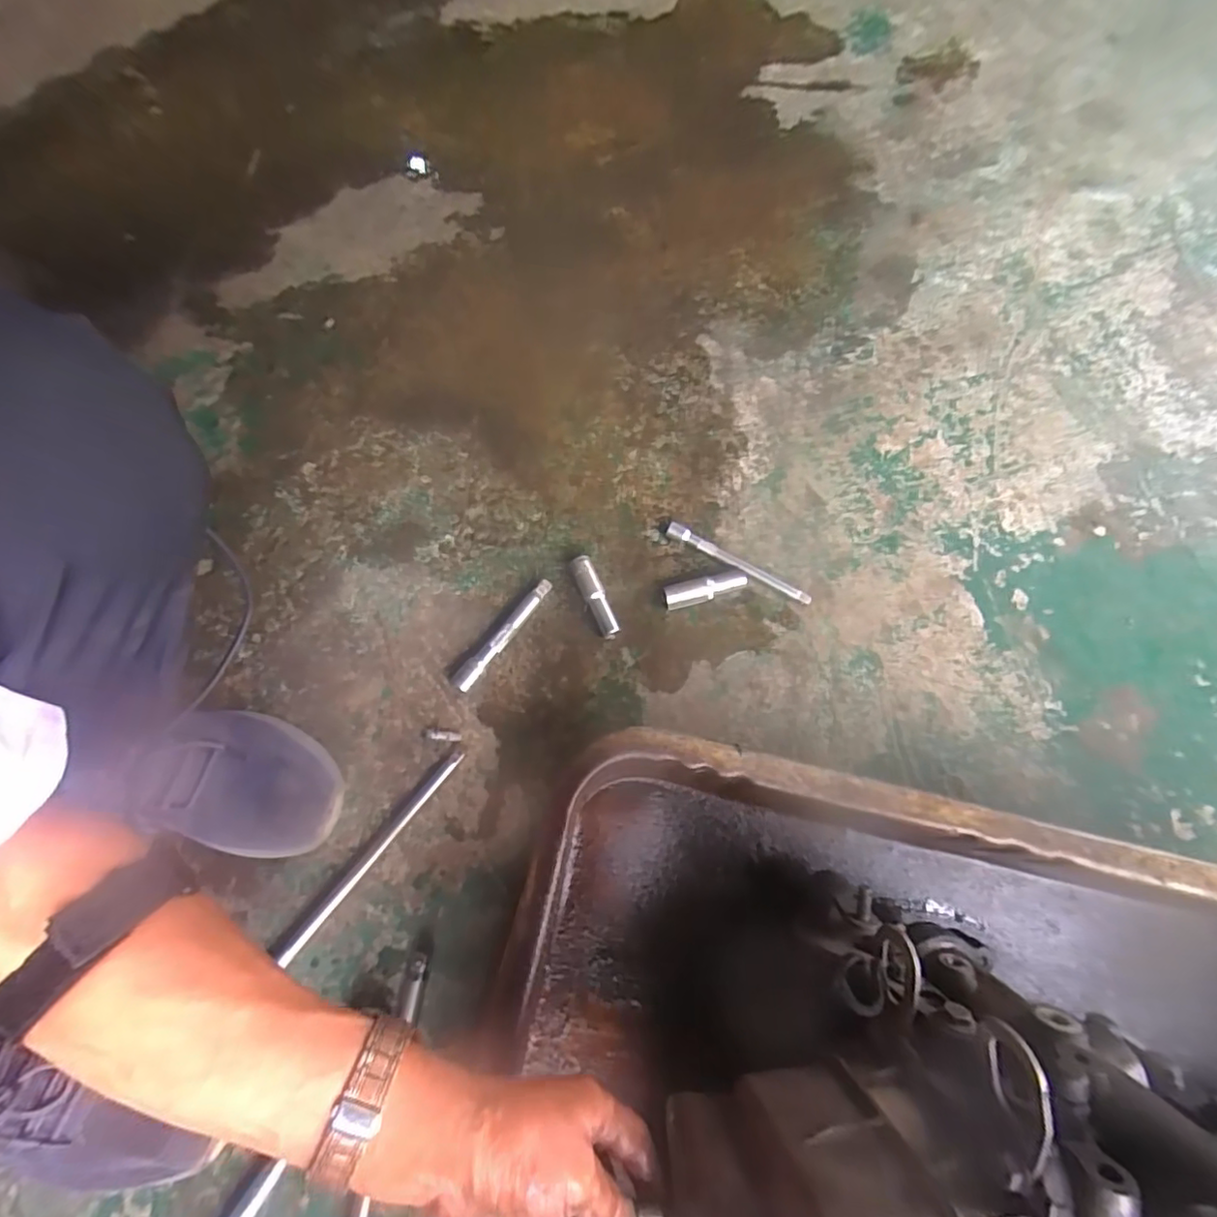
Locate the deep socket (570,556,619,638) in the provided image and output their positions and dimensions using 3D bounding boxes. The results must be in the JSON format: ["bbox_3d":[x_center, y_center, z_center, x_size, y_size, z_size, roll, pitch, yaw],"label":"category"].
[{"bbox_3d":[-0.012,-0.011,0.537,0.021,0.026,0.078,-23,73,-8],"label":"deep socket"}]

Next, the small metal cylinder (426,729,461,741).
[{"bbox_3d":[-0.145,0.111,0.503,0.031,0.009,0.008,5,71,1],"label":"small metal cylinder"}]

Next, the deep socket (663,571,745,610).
[{"bbox_3d":[0.093,-0.019,0.549,0.080,0.020,0.019,-15,72,-5],"label":"deep socket"}]

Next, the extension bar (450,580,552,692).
[{"bbox_3d":[-0.095,0.024,0.528,0.018,0.023,0.127,36,75,11],"label":"extension bar"}]

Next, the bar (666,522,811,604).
[{"bbox_3d":[0.125,-0.045,0.552,0.150,0.016,0.013,27,73,9],"label":"bar"}]

